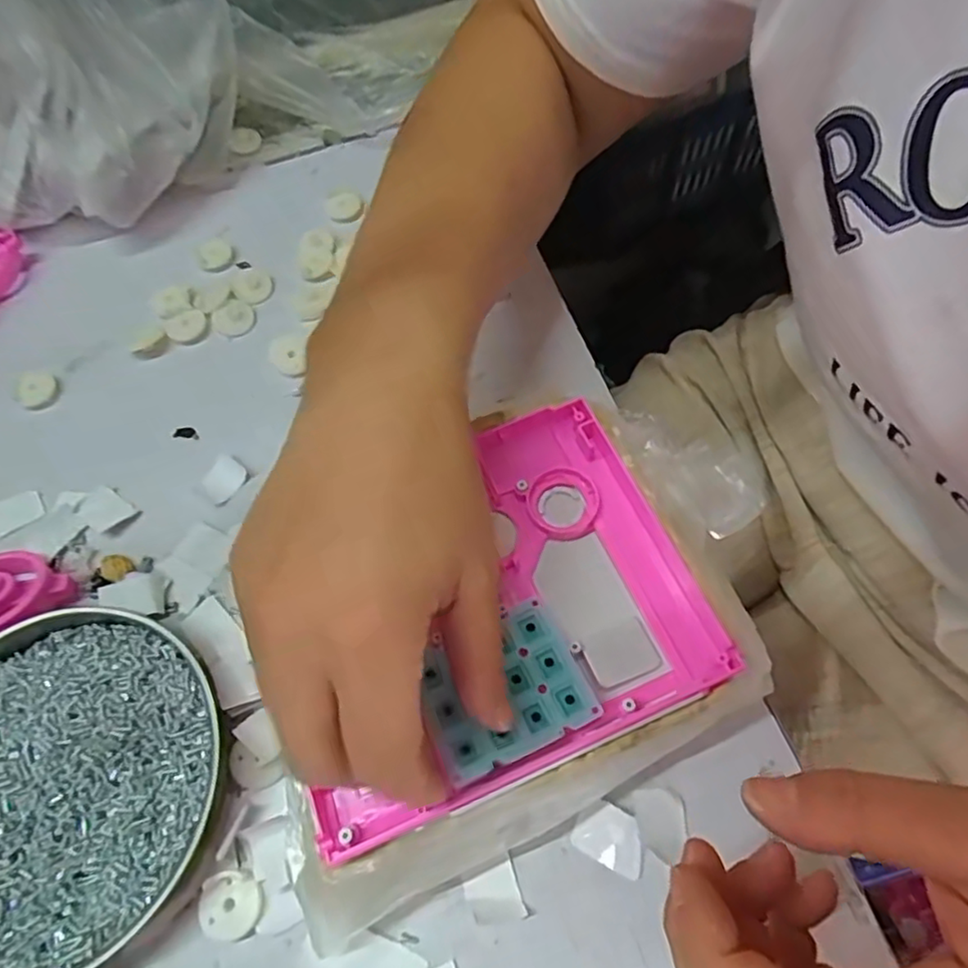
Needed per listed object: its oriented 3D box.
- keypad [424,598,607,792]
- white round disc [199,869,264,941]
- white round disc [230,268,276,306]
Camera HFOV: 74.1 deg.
[{"bbox_3d":[0.007,0.074,0.234,0.057,0.012,0.048,-25,64,-9],"label":"keypad"},{"bbox_3d":[-0.096,0.161,0.246,0.022,0.009,0.022,-2,62,3],"label":"white round disc"},{"bbox_3d":[-0.141,-0.122,0.392,0.023,0.006,0.025,-2,62,3],"label":"white round disc"}]

